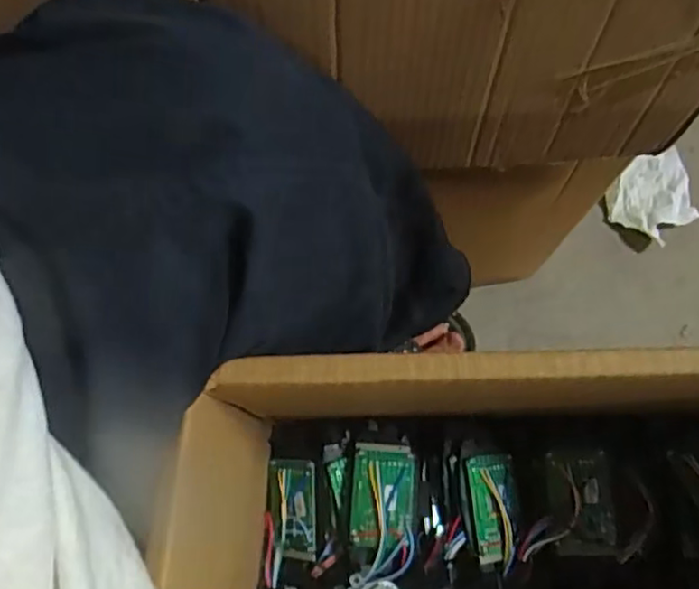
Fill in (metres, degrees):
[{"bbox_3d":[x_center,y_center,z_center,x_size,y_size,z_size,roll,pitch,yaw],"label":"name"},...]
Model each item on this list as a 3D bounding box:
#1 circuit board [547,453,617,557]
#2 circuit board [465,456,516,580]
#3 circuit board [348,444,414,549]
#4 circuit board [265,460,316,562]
[{"bbox_3d":[0.182,0.163,0.508,0.044,0.020,0.076,-2,74,-1],"label":"circuit board"},{"bbox_3d":[0.119,0.174,0.524,0.046,0.007,0.085,1,73,-26],"label":"circuit board"},{"bbox_3d":[0.027,0.167,0.540,0.052,0.006,0.081,3,74,0],"label":"circuit board"},{"bbox_3d":[-0.053,0.186,0.563,0.053,0.010,0.081,-5,82,31],"label":"circuit board"}]

